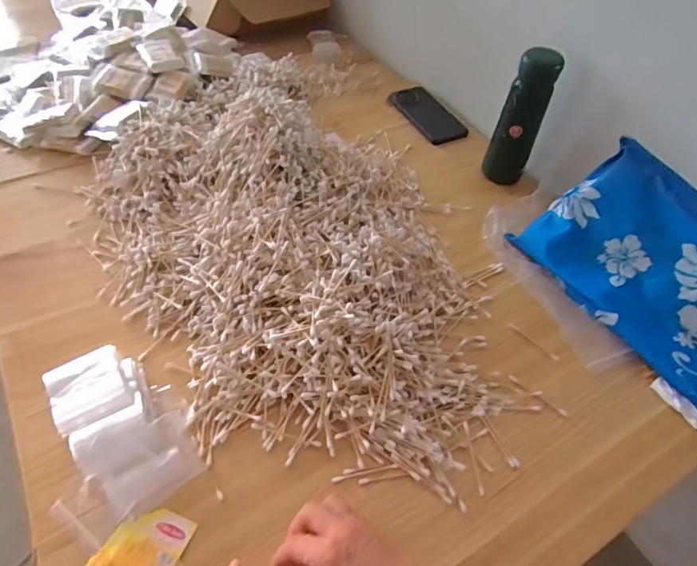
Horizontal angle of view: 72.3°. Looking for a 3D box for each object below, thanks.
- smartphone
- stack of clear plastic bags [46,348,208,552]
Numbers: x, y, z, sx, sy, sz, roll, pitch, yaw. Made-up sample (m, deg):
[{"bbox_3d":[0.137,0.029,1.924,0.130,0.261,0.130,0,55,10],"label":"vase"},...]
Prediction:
[{"bbox_3d":[0.140,-0.292,0.824,0.077,0.013,0.176,-20,55,-20],"label":"smartphone"},{"bbox_3d":[-0.227,0.139,0.448,0.117,0.030,0.161,-31,59,-27],"label":"stack of clear plastic bags"}]

